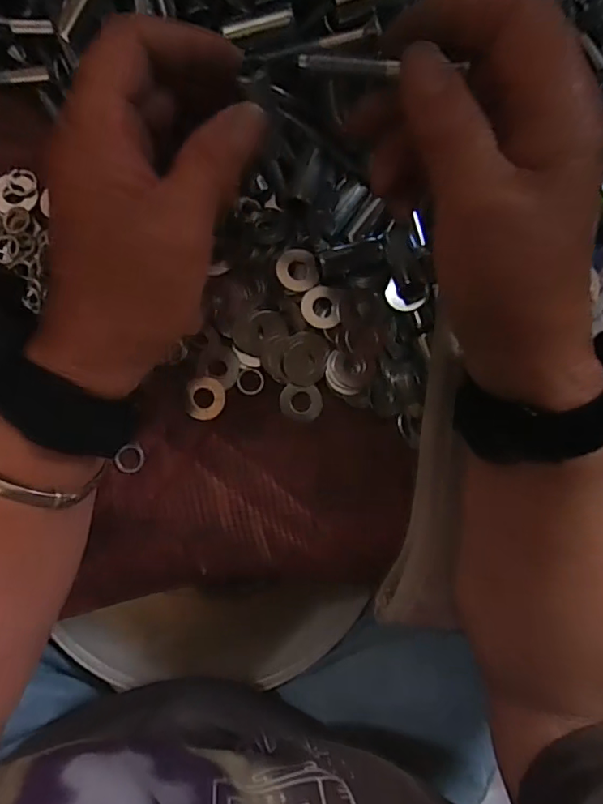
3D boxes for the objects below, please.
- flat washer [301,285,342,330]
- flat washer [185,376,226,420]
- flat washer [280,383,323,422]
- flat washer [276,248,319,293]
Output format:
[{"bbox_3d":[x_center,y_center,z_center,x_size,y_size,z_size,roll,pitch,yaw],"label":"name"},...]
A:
[{"bbox_3d":[0.010,-0.046,0.256,0.020,0.006,0.021,0,90,-4],"label":"flat washer"},{"bbox_3d":[-0.048,-0.002,0.257,0.019,0.004,0.021,7,89,-4],"label":"flat washer"},{"bbox_3d":[0.000,0.001,0.260,0.021,0.004,0.018,5,89,-4],"label":"flat washer"},{"bbox_3d":[-0.002,-0.065,0.255,0.020,0.004,0.021,0,90,-4],"label":"flat washer"}]

